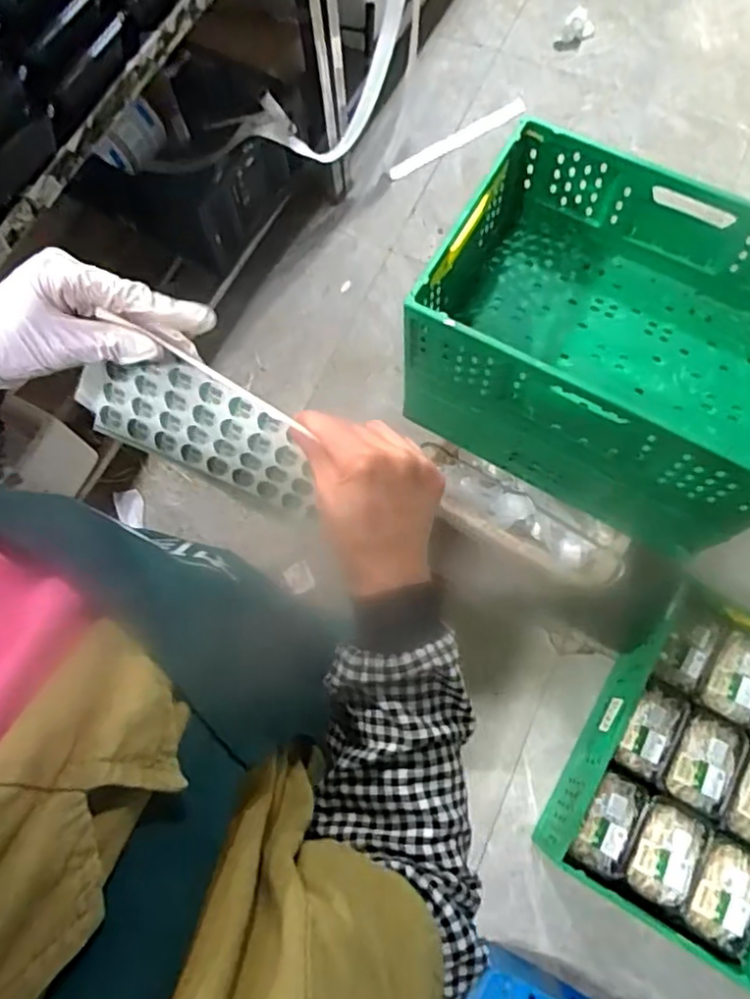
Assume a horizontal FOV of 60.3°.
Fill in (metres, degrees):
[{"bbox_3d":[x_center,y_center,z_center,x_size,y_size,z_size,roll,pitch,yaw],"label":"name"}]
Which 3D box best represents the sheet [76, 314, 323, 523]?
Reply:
[{"bbox_3d":[-0.119,-0.051,0.457,0.182,0.127,0.009,27,56,-12],"label":"sheet"}]

